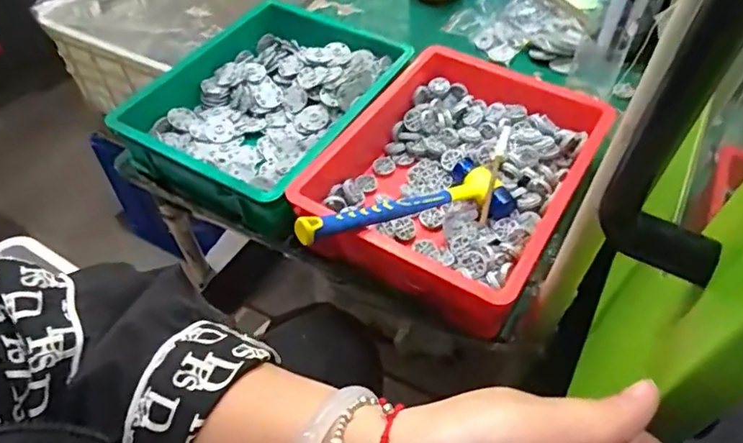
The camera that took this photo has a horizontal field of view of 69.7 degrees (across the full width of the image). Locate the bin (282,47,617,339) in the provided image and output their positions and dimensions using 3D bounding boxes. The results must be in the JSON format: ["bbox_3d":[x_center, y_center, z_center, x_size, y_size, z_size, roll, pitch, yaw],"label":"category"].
[{"bbox_3d":[0.107,-0.067,0.656,0.267,0.084,0.363,25,56,19],"label":"bin"}]

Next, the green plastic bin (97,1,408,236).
[{"bbox_3d":[-0.131,-0.163,0.739,0.267,0.085,0.356,24,56,18],"label":"green plastic bin"}]

